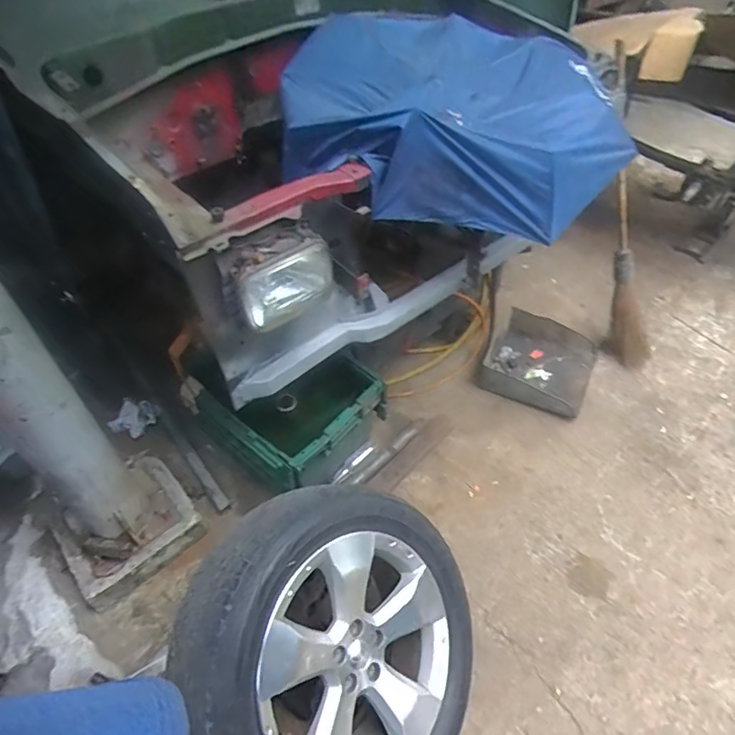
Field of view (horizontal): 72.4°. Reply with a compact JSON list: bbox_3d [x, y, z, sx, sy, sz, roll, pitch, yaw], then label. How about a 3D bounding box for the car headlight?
[{"bbox_3d":[-0.170,-0.171,0.962,0.201,0.140,0.100,-33,53,-26],"label":"car headlight"}]

